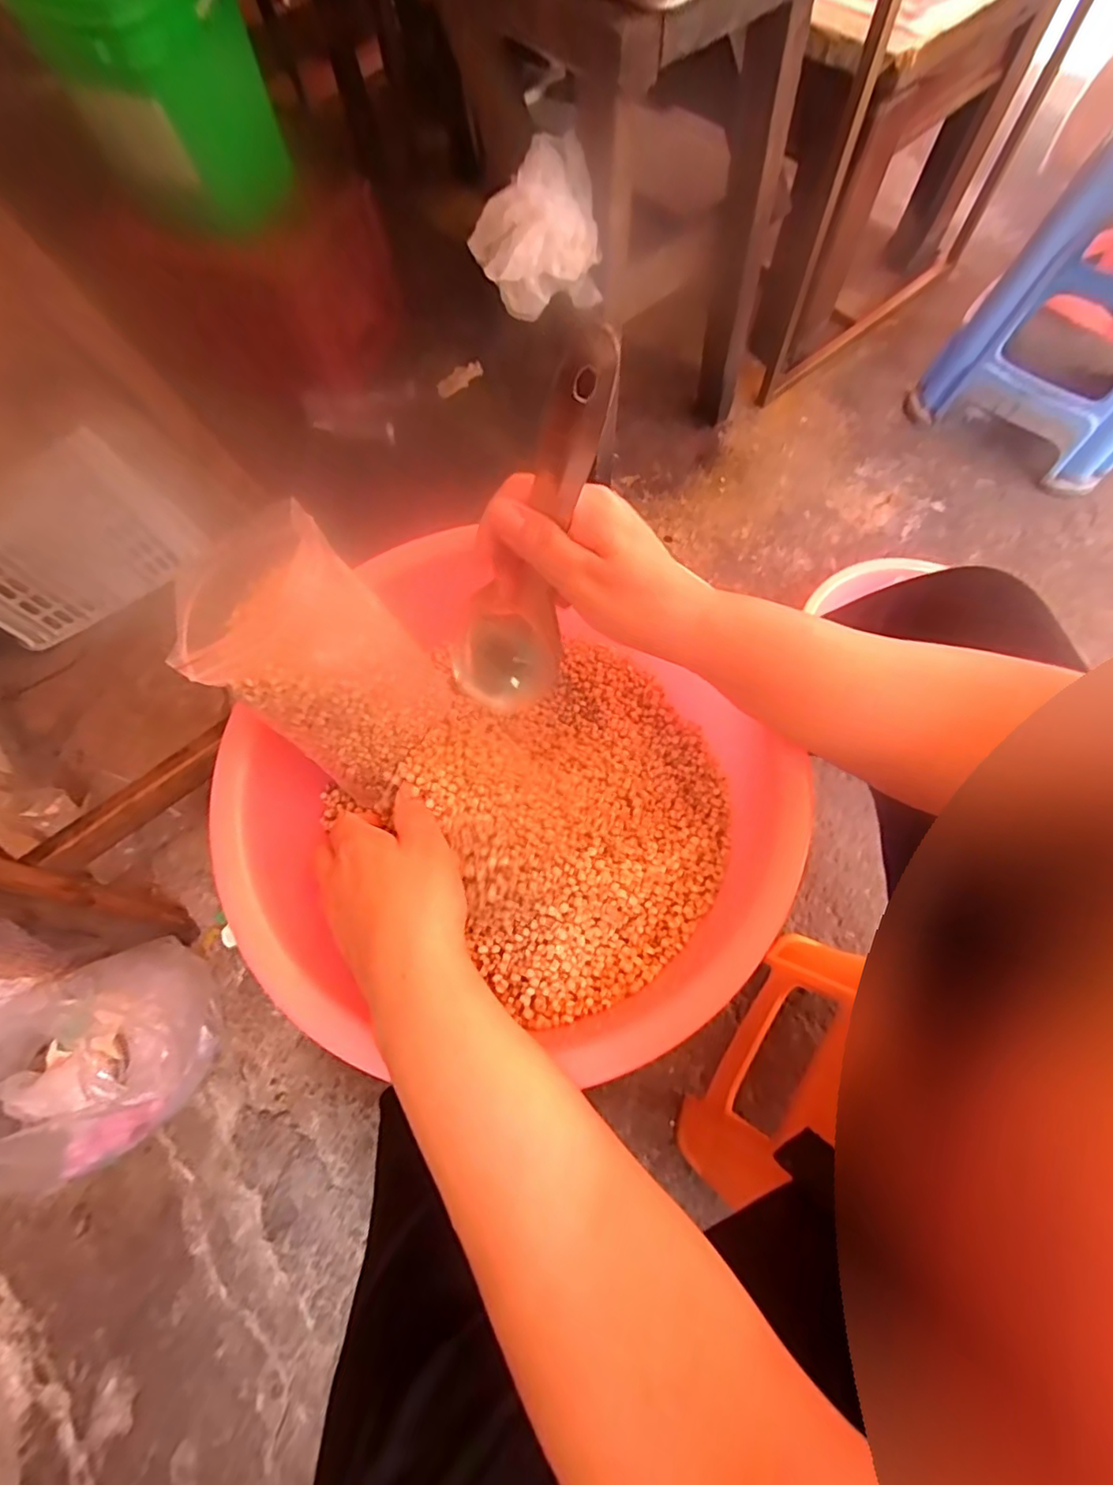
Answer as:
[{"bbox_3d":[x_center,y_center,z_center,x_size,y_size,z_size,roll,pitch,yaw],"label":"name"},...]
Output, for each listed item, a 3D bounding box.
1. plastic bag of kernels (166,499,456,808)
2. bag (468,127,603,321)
[{"bbox_3d":[-0.129,-0.045,0.322,0.101,0.125,0.098,28,71,12],"label":"plastic bag of kernels"},{"bbox_3d":[-0.023,-0.583,0.665,0.138,0.128,0.083,-20,69,-4],"label":"bag"}]

